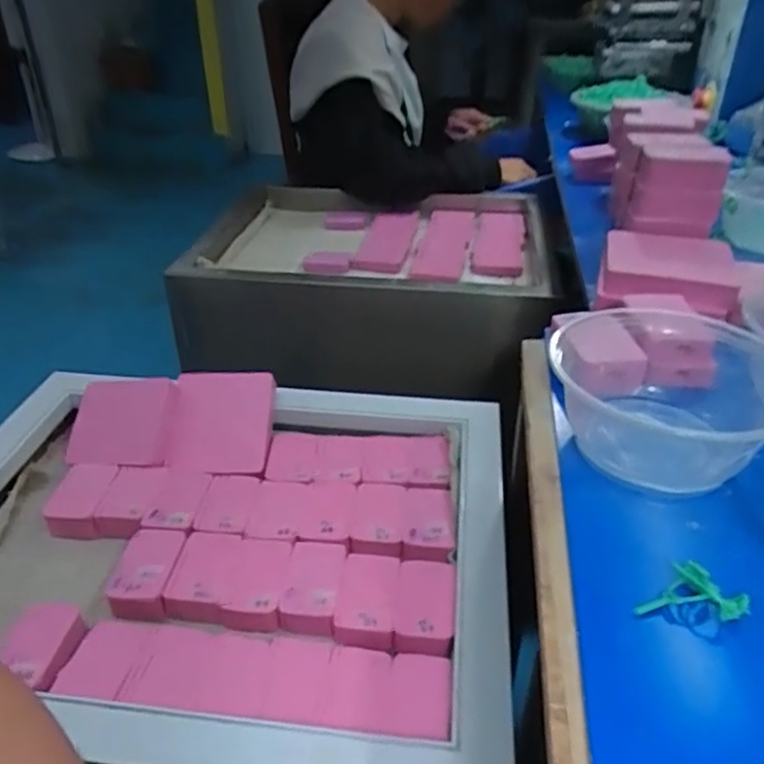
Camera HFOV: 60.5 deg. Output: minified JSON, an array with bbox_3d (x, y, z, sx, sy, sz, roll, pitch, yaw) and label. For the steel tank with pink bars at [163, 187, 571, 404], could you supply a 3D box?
[{"bbox_3d":[-0.017,-0.151,1.023,0.493,0.190,0.382,4,34,6],"label":"steel tank with pink bars"}]

